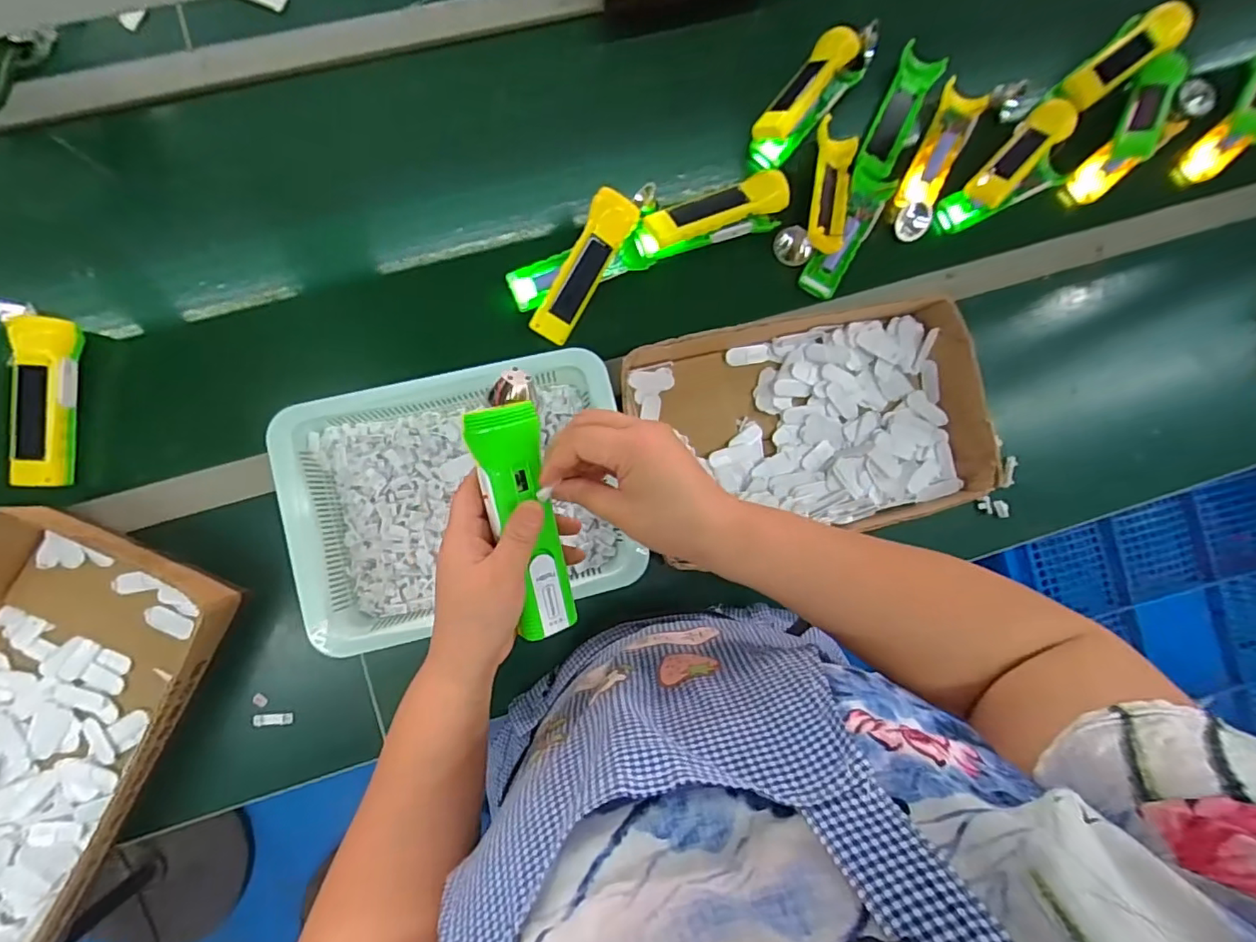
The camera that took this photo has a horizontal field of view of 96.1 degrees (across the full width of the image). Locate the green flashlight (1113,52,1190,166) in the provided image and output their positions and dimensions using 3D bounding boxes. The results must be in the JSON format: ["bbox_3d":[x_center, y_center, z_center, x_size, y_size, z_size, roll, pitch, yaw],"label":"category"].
[{"bbox_3d":[0.669,-0.463,0.725,0.046,0.021,0.154,25,84,-4],"label":"green flashlight"}]

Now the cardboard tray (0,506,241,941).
[{"bbox_3d":[-0.567,0.262,0.520,0.231,0.066,0.432,27,83,-4],"label":"cardboard tray"}]

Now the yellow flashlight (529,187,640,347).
[{"bbox_3d":[-0.049,-0.218,0.609,0.045,0.023,0.165,31,99,-3],"label":"yellow flashlight"}]

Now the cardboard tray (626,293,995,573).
[{"bbox_3d":[0.196,-0.050,0.614,0.393,0.065,0.235,-11,87,-7],"label":"cardboard tray"}]

